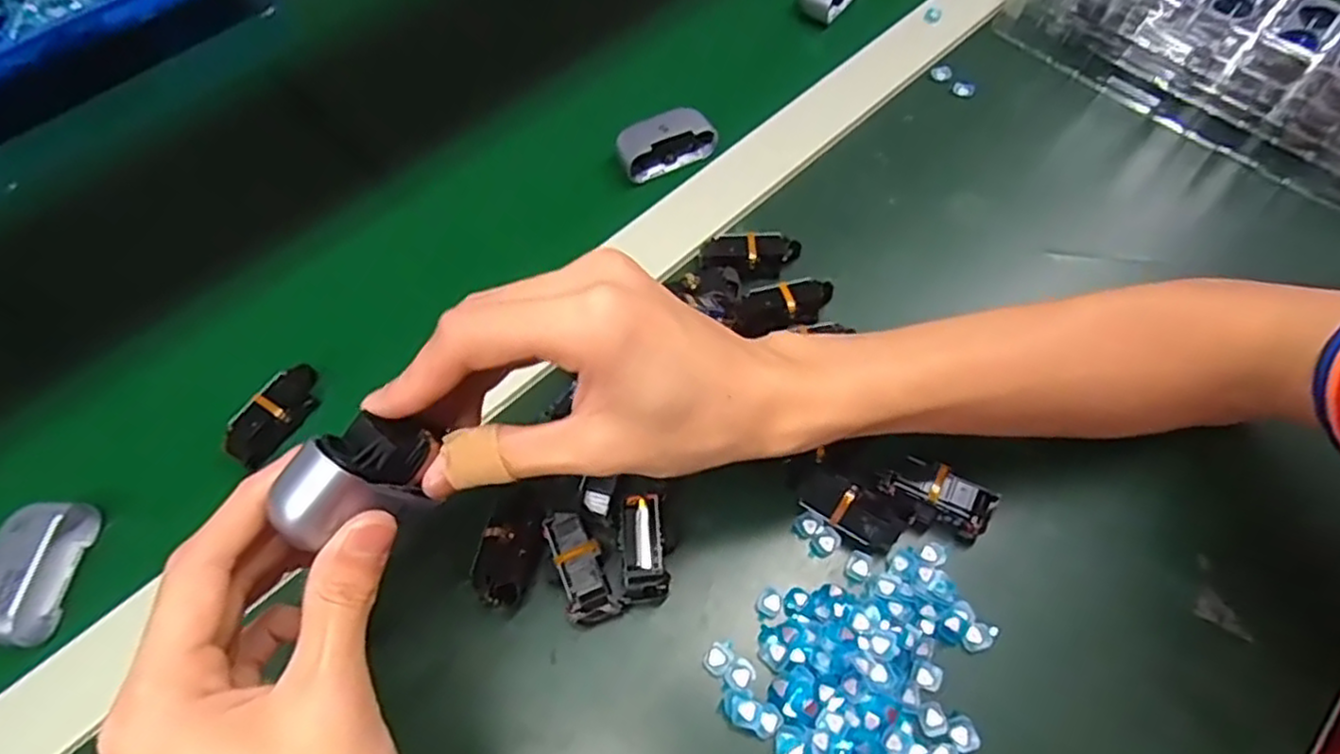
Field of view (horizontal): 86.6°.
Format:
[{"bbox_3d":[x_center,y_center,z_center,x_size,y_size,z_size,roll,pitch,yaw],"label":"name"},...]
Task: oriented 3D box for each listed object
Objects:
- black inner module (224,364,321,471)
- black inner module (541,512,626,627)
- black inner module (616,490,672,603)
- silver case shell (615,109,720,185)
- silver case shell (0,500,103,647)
[{"bbox_3d":[-0.195,0.017,0.351,0.023,0.016,0.054,28,65,15],"label":"black inner module"},{"bbox_3d":[-0.039,0.084,0.311,0.021,0.026,0.049,-22,63,-12],"label":"black inner module"},{"bbox_3d":[-0.012,0.078,0.312,0.019,0.026,0.044,-7,61,-4],"label":"black inner module"},{"bbox_3d":[-0.003,-0.145,0.438,0.059,0.029,0.023,-24,64,-13],"label":"silver case shell"},{"bbox_3d":[-0.282,0.085,0.314,0.020,0.028,0.060,2,61,1],"label":"silver case shell"}]

